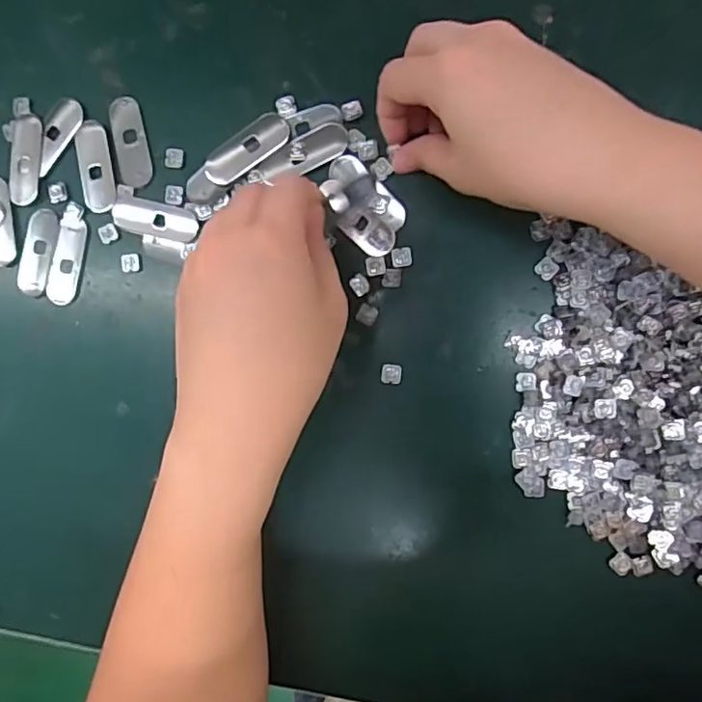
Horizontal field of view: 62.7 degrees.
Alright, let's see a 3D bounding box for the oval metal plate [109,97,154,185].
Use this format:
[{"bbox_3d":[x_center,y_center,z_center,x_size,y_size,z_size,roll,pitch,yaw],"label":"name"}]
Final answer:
[{"bbox_3d":[-0.123,-0.117,0.322,0.019,0.004,0.050,-10,91,6],"label":"oval metal plate"}]

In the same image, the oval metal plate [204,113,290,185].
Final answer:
[{"bbox_3d":[-0.056,-0.109,0.312,0.050,0.004,0.019,-37,95,0],"label":"oval metal plate"}]

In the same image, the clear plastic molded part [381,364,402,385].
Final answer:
[{"bbox_3d":[0.022,0.013,0.309,0.011,0.004,0.010,1,92,5],"label":"clear plastic molded part"}]

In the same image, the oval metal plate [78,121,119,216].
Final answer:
[{"bbox_3d":[-0.144,-0.104,0.324,0.019,0.004,0.052,-10,91,6],"label":"oval metal plate"}]

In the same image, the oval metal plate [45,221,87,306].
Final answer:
[{"bbox_3d":[-0.163,-0.050,0.327,0.017,0.004,0.047,13,93,5],"label":"oval metal plate"}]

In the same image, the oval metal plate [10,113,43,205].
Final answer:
[{"bbox_3d":[-0.185,-0.109,0.327,0.018,0.004,0.051,3,92,5],"label":"oval metal plate"}]

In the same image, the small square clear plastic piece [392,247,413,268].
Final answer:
[{"bbox_3d":[0.027,-0.050,0.306,0.010,0.004,0.010,-5,91,6],"label":"small square clear plastic piece"}]

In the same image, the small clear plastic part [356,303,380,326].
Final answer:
[{"bbox_3d":[0.009,-0.019,0.311,0.010,0.004,0.011,26,94,4],"label":"small clear plastic part"}]

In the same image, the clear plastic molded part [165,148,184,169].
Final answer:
[{"bbox_3d":[-0.098,-0.107,0.319,0.010,0.004,0.011,3,92,5],"label":"clear plastic molded part"}]

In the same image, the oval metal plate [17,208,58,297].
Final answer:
[{"bbox_3d":[-0.180,-0.057,0.329,0.018,0.004,0.049,11,93,5],"label":"oval metal plate"}]

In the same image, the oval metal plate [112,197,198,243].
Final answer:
[{"bbox_3d":[-0.110,-0.073,0.321,0.050,0.004,0.019,12,93,5],"label":"oval metal plate"}]

